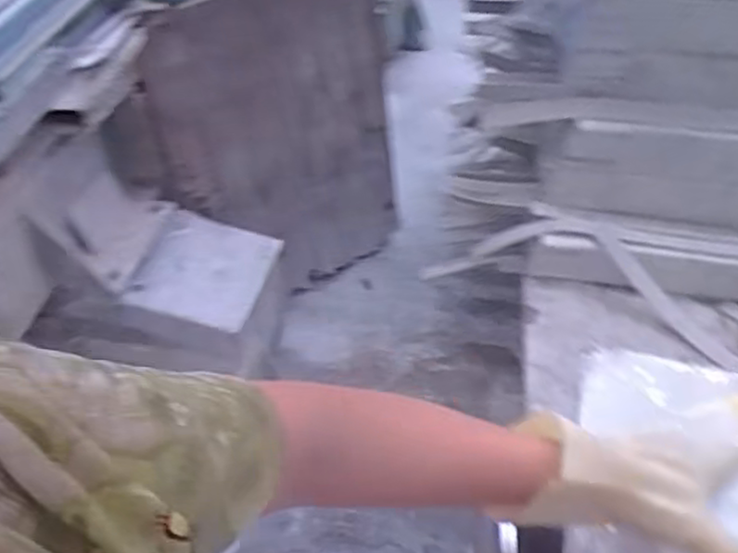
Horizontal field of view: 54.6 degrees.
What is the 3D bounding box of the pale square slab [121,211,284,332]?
[{"bbox_3d":[-0.317,-0.017,1.394,0.238,0.023,0.238,15,56,-3],"label":"pale square slab"}]

